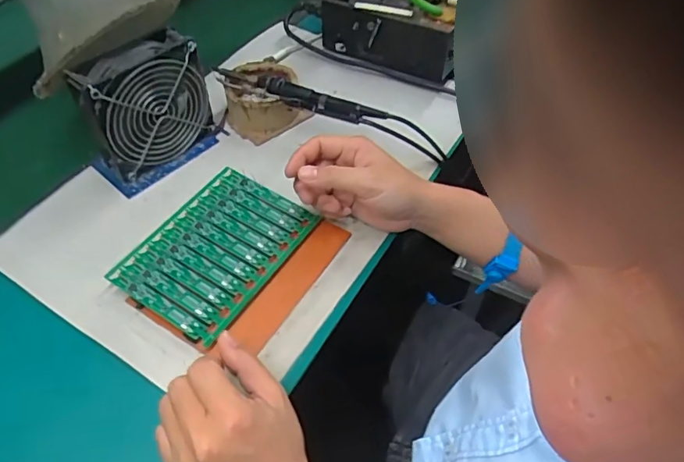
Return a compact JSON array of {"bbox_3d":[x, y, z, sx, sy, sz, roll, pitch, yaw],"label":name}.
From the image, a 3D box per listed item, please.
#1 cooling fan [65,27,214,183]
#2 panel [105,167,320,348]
[{"bbox_3d":[-0.199,-0.127,0.520,0.043,0.127,0.121,36,60,25],"label":"cooling fan"},{"bbox_3d":[-0.117,0.014,0.470,0.118,0.009,0.160,28,57,20],"label":"panel"}]

